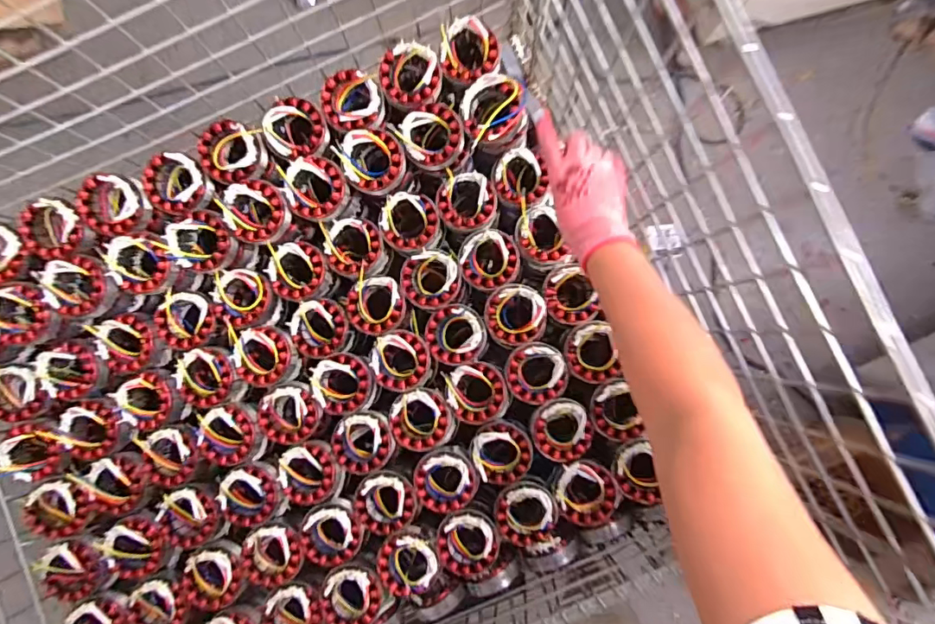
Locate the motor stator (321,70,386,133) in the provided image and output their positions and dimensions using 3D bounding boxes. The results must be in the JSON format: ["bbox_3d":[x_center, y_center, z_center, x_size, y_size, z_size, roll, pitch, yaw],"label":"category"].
[{"bbox_3d":[-0.162,-0.296,0.731,0.082,0.056,0.085,0,86,1],"label":"motor stator"}]

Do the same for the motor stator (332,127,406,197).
[{"bbox_3d":[-0.132,-0.210,0.717,0.084,0.052,0.081,0,86,1],"label":"motor stator"}]

